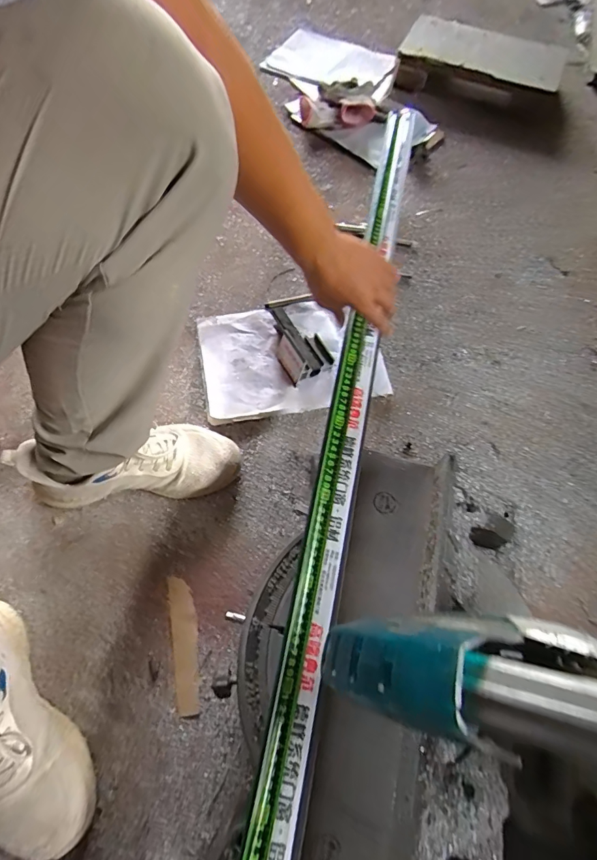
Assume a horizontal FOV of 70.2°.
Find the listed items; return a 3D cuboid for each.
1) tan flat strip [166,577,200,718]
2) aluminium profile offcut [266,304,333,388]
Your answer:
[{"bbox_3d":[-0.141,0.264,0.530,0.032,0.004,0.154,-11,66,-7],"label":"tan flat strip"},{"bbox_3d":[-0.007,-0.150,0.688,0.075,0.054,0.143,-25,68,-12],"label":"aluminium profile offcut"}]

